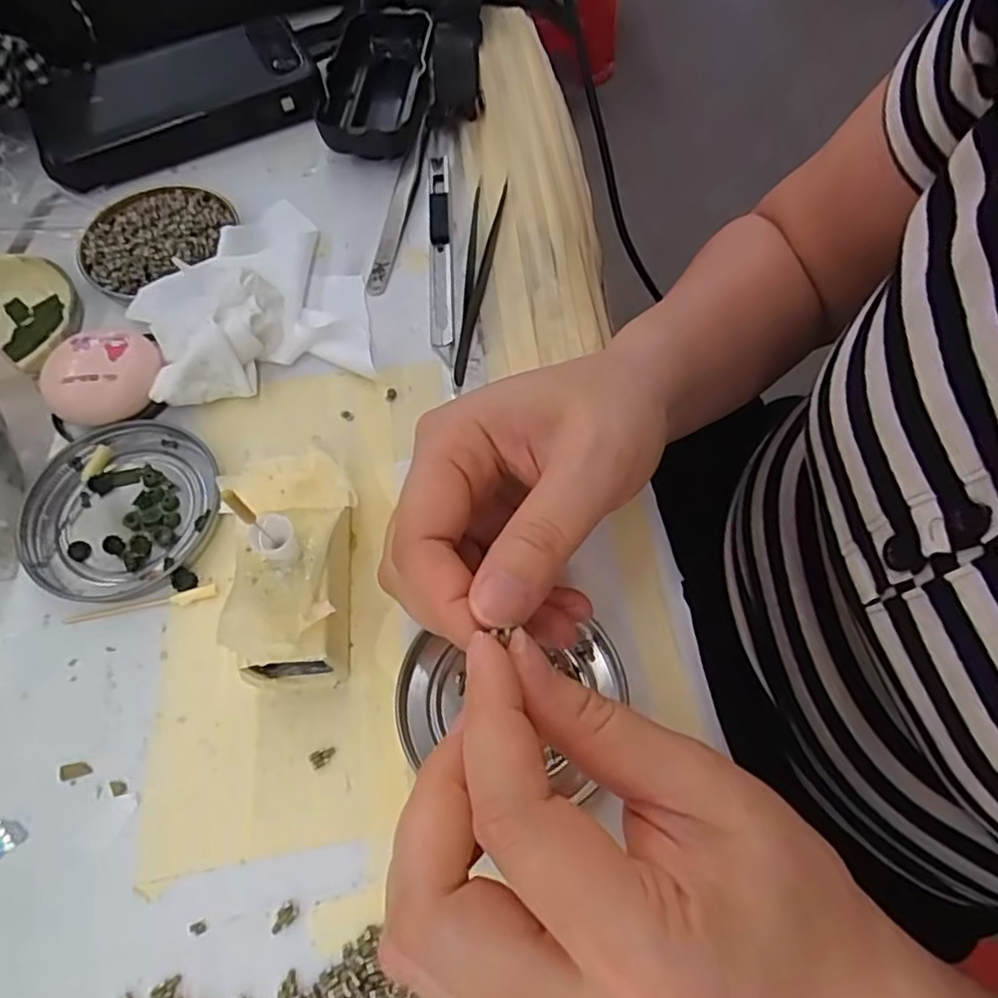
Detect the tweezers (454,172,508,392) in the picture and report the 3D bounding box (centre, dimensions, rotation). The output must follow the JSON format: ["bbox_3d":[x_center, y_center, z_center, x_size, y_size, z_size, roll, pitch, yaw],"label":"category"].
[{"bbox_3d":[-0.010,-0.110,0.316,0.016,0.009,0.122,6,64,3],"label":"tweezers"}]

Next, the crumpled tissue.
[{"bbox_3d":[-0.120,-0.103,0.309,0.102,0.023,0.116,-11,65,-5],"label":"crumpled tissue"}]

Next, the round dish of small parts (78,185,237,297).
[{"bbox_3d":[-0.178,-0.134,0.330,0.066,0.010,0.073,19,66,9],"label":"round dish of small parts"}]

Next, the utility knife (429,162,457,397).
[{"bbox_3d":[-0.030,-0.122,0.325,0.011,0.005,0.151,-3,64,-1],"label":"utility knife"}]

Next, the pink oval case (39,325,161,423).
[{"bbox_3d":[-0.174,-0.053,0.286,0.046,0.023,0.039,-19,66,-9],"label":"pink oval case"}]

